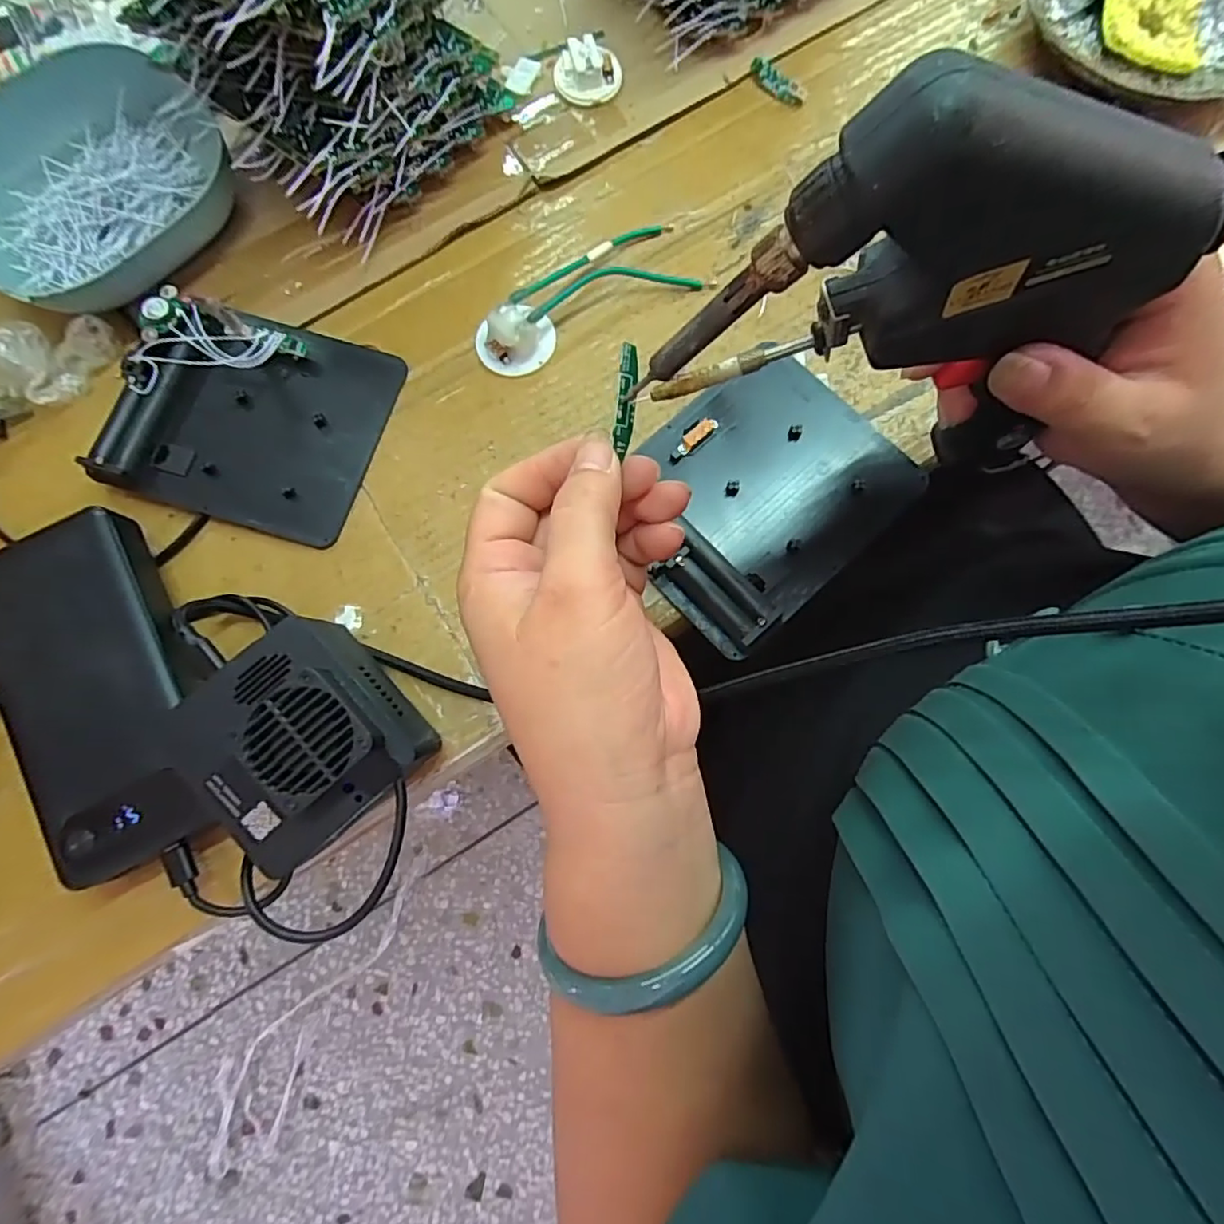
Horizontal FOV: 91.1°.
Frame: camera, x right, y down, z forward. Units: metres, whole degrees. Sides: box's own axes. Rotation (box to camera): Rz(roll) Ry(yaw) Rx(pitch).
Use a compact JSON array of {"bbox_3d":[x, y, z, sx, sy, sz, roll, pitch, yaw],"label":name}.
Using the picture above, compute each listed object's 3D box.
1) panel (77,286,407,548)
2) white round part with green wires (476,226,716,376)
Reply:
[{"bbox_3d":[-0.184,-0.102,0.303,0.121,0.025,0.112,16,78,6],"label":"panel"},{"bbox_3d":[-0.017,-0.175,0.322,0.128,0.019,0.056,-27,77,-4],"label":"white round part with green wires"}]

